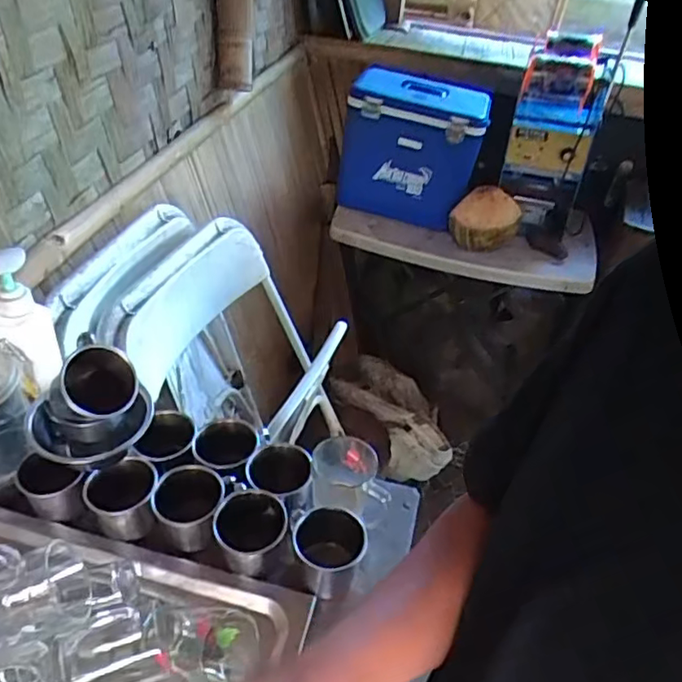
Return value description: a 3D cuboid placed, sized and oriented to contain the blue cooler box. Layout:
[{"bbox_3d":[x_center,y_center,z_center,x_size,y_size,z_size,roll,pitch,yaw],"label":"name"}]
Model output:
[{"bbox_3d":[0.196,-0.532,1.672,0.368,0.321,0.266,10,40,4],"label":"blue cooler box"}]

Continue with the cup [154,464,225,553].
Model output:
[{"bbox_3d":[-0.160,0.178,0.636,0.068,0.068,0.070,4,40,-3],"label":"cup"}]

